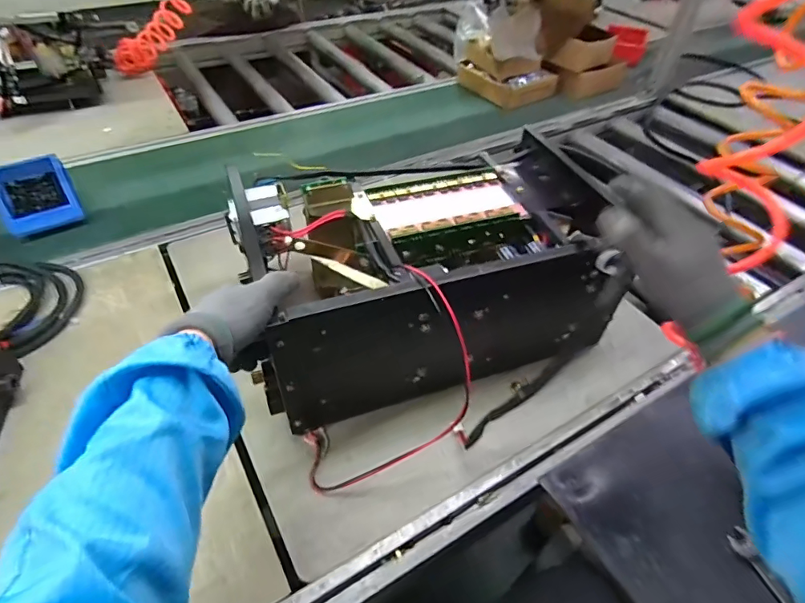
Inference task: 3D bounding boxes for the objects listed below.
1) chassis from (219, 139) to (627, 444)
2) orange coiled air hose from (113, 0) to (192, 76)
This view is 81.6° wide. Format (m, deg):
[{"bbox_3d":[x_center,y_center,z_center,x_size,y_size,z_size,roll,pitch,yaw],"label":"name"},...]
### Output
[{"bbox_3d":[0.036,-0.051,0.622,0.451,0.184,0.313,-8,47,-10],"label":"chassis"},{"bbox_3d":[-0.642,-0.688,1.204,0.308,0.072,0.072,-18,36,33],"label":"orange coiled air hose"}]

